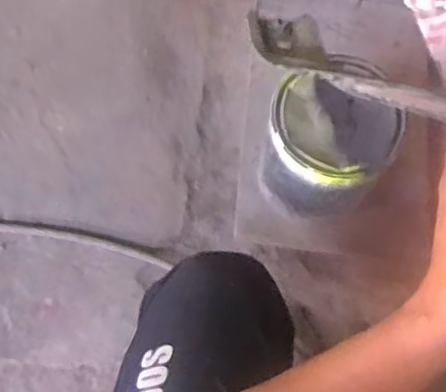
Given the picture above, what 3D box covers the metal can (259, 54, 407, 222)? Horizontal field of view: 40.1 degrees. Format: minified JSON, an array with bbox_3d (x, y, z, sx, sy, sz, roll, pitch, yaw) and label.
[{"bbox_3d":[0.135,-0.065,0.809,0.154,0.193,0.156,0,71,0],"label":"metal can"}]

